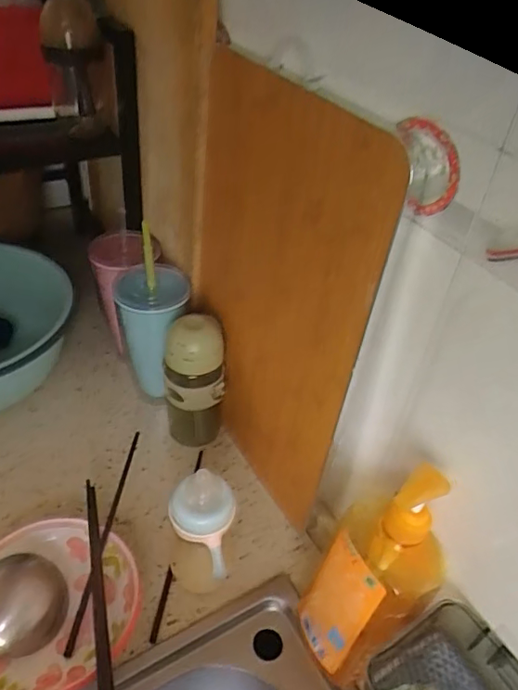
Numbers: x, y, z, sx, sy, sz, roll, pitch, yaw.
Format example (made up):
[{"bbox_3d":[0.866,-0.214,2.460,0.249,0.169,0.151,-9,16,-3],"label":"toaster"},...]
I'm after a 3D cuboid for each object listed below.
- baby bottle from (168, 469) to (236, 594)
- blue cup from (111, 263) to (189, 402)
[{"bbox_3d":[-0.061,0.202,0.554,0.065,0.177,0.068,5,42,-3],"label":"baby bottle"},{"bbox_3d":[-0.147,-0.007,0.749,0.087,0.218,0.085,4,42,-4],"label":"blue cup"}]

